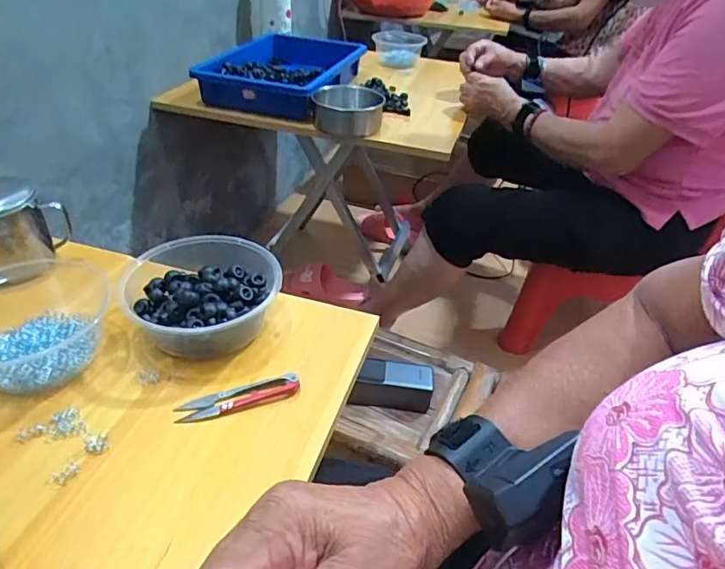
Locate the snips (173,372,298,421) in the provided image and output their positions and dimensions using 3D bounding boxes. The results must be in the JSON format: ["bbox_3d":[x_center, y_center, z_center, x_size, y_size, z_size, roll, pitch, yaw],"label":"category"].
[{"bbox_3d":[-0.103,0.095,0.440,0.100,0.010,0.024,-10,37,-19],"label":"snips"}]

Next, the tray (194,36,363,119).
[{"bbox_3d":[-0.153,-0.440,1.075,0.267,0.073,0.406,7,35,5],"label":"tray"}]

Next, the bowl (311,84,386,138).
[{"bbox_3d":[-0.024,-0.312,0.935,0.121,0.065,0.127,2,35,-2],"label":"bowl"}]

